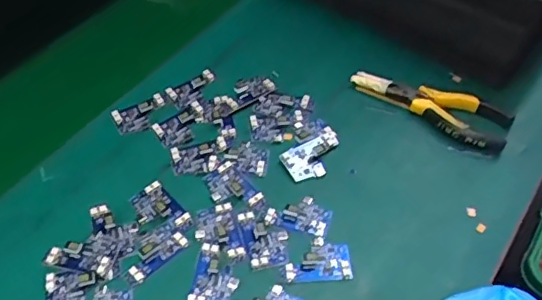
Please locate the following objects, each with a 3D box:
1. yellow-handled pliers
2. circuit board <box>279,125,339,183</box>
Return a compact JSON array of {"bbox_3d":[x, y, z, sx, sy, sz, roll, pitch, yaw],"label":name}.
[{"bbox_3d":[0.165,-0.051,0.568,0.158,0.020,0.061,33,57,24],"label":"yellow-handled pliers"},{"bbox_3d":[0.042,0.004,0.526,0.062,0.012,0.039,-29,56,-22],"label":"circuit board"}]

